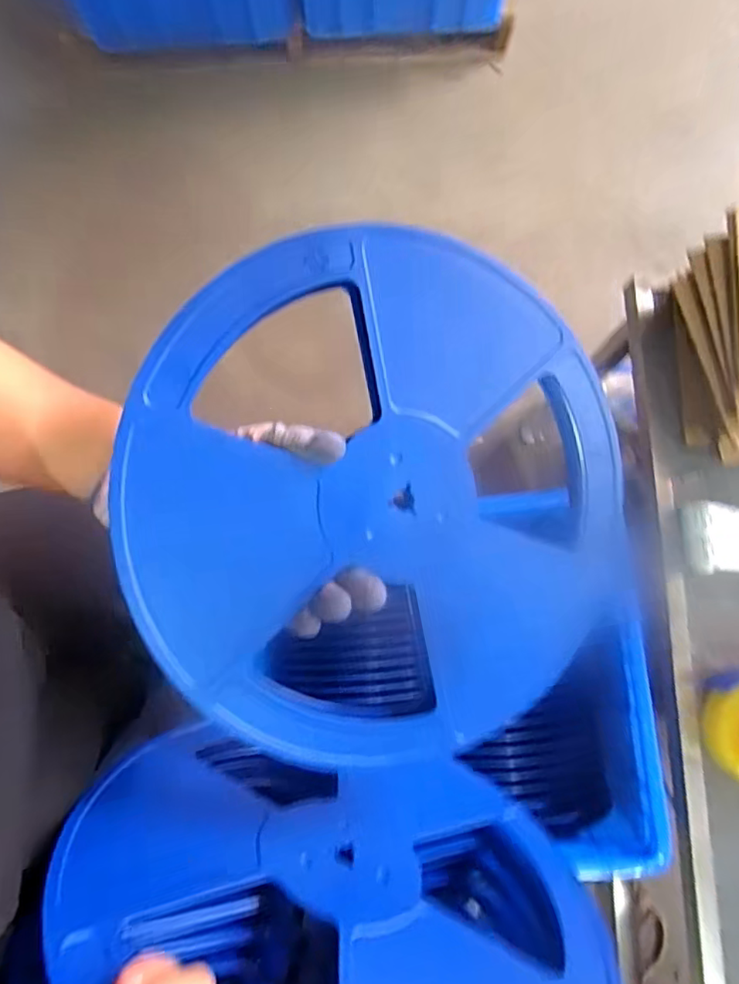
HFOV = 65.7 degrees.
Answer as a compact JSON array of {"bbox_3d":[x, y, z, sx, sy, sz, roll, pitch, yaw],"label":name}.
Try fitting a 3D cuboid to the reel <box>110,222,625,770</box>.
[{"bbox_3d":[0.018,0.005,0.351,0.310,0.015,0.311,5,91,-18],"label":"reel"}]

